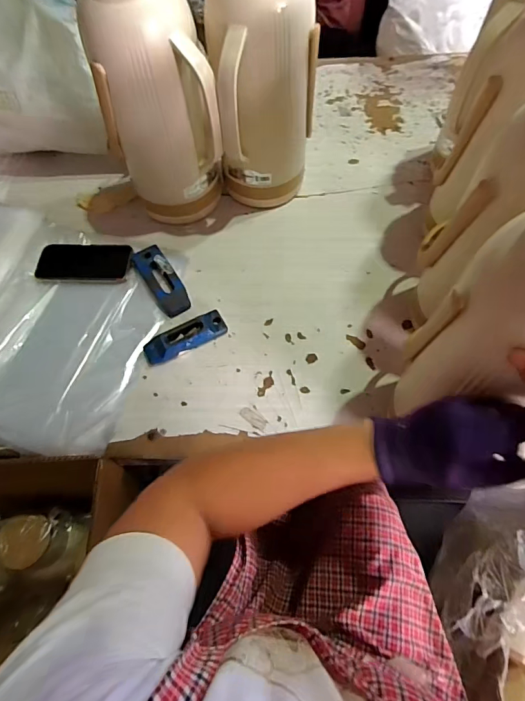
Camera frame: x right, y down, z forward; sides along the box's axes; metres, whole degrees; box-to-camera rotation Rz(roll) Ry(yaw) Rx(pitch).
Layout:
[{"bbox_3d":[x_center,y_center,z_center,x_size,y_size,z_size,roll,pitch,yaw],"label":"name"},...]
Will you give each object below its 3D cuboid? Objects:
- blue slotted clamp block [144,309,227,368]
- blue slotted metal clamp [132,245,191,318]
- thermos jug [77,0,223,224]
[{"bbox_3d":[-0.124,-0.023,0.656,0.136,0.025,0.047,-28,66,-11],"label":"blue slotted clamp block"},{"bbox_3d":[-0.171,-0.120,0.702,0.053,0.018,0.140,-29,66,-12],"label":"blue slotted metal clamp"},{"bbox_3d":[-0.159,-0.355,0.623,0.160,0.373,0.128,-20,65,-9],"label":"thermos jug"}]

